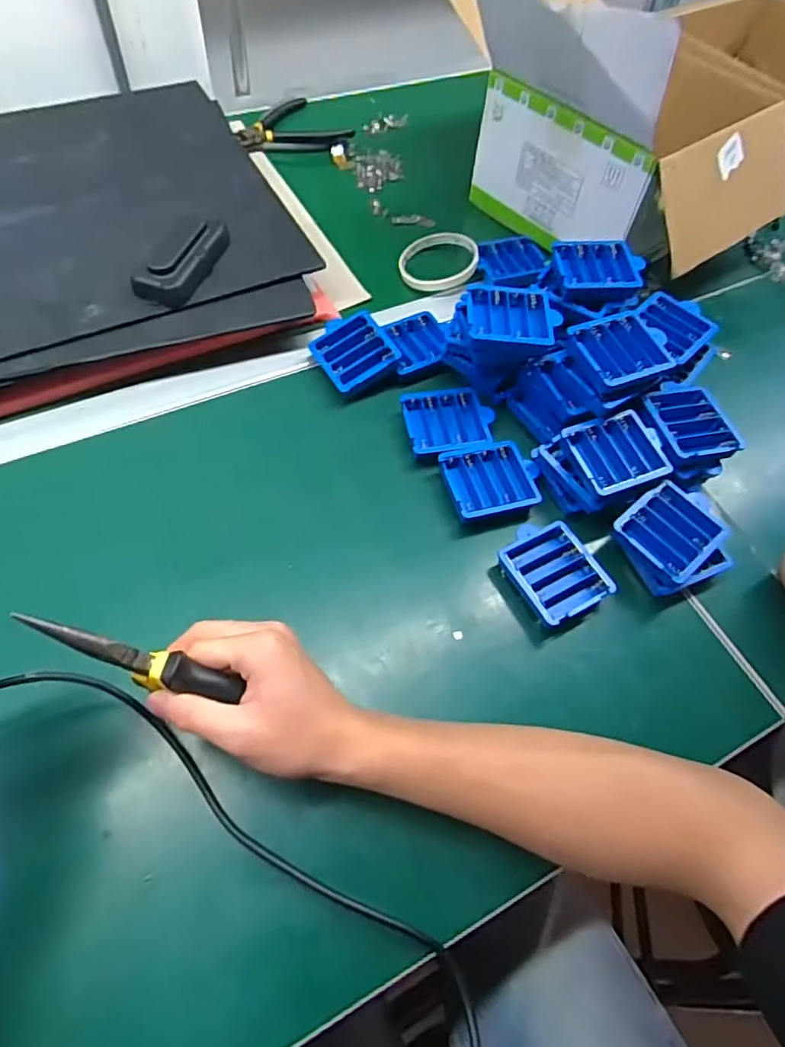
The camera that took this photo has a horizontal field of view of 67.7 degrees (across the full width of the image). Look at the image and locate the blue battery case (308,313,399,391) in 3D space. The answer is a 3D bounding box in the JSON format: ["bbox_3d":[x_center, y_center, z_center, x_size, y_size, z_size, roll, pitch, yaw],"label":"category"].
[{"bbox_3d":[-0.036,-0.160,0.544,0.066,0.016,0.082,-33,68,-3],"label":"blue battery case"}]

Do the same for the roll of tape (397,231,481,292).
[{"bbox_3d":[0.050,-0.283,0.629,0.083,0.010,0.088,2,67,12],"label":"roll of tape"}]

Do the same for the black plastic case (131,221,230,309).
[{"bbox_3d":[-0.186,-0.240,0.533,0.047,0.020,0.107,23,60,8],"label":"black plastic case"}]

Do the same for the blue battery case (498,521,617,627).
[{"bbox_3d":[0.122,0.038,0.452,0.062,0.024,0.078,-25,65,-18],"label":"blue battery case"}]

